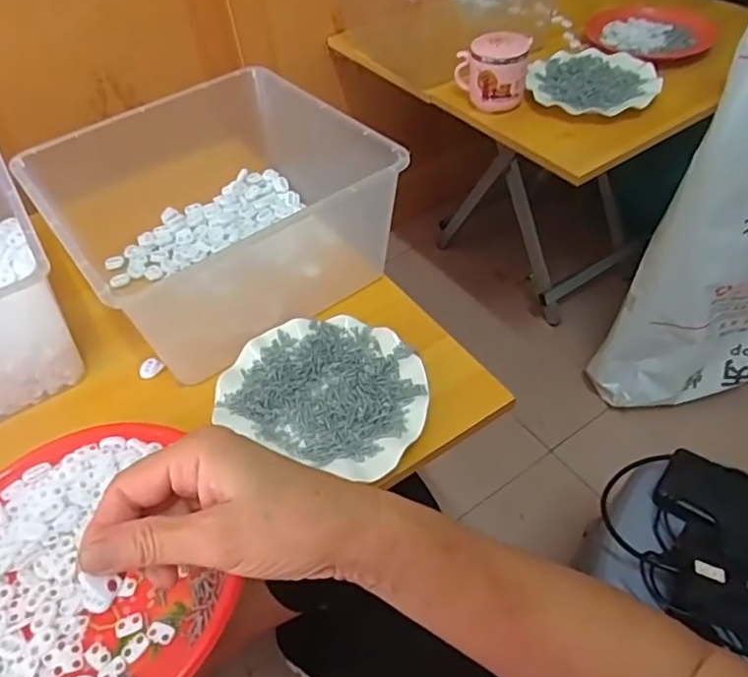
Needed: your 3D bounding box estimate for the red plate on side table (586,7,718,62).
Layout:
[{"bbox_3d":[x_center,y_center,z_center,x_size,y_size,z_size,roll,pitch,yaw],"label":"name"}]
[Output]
[{"bbox_3d":[0.444,-0.504,0.978,0.180,0.021,0.203,-3,45,5],"label":"red plate on side table"}]

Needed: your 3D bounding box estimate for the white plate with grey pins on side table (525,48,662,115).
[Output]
[{"bbox_3d":[0.315,-0.374,0.875,0.177,0.029,0.172,6,46,14],"label":"white plate with grey pins on side table"}]

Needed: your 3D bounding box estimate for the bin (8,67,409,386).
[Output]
[{"bbox_3d":[-0.150,-0.128,0.616,0.265,0.150,0.268,-32,49,-23],"label":"bin"}]

